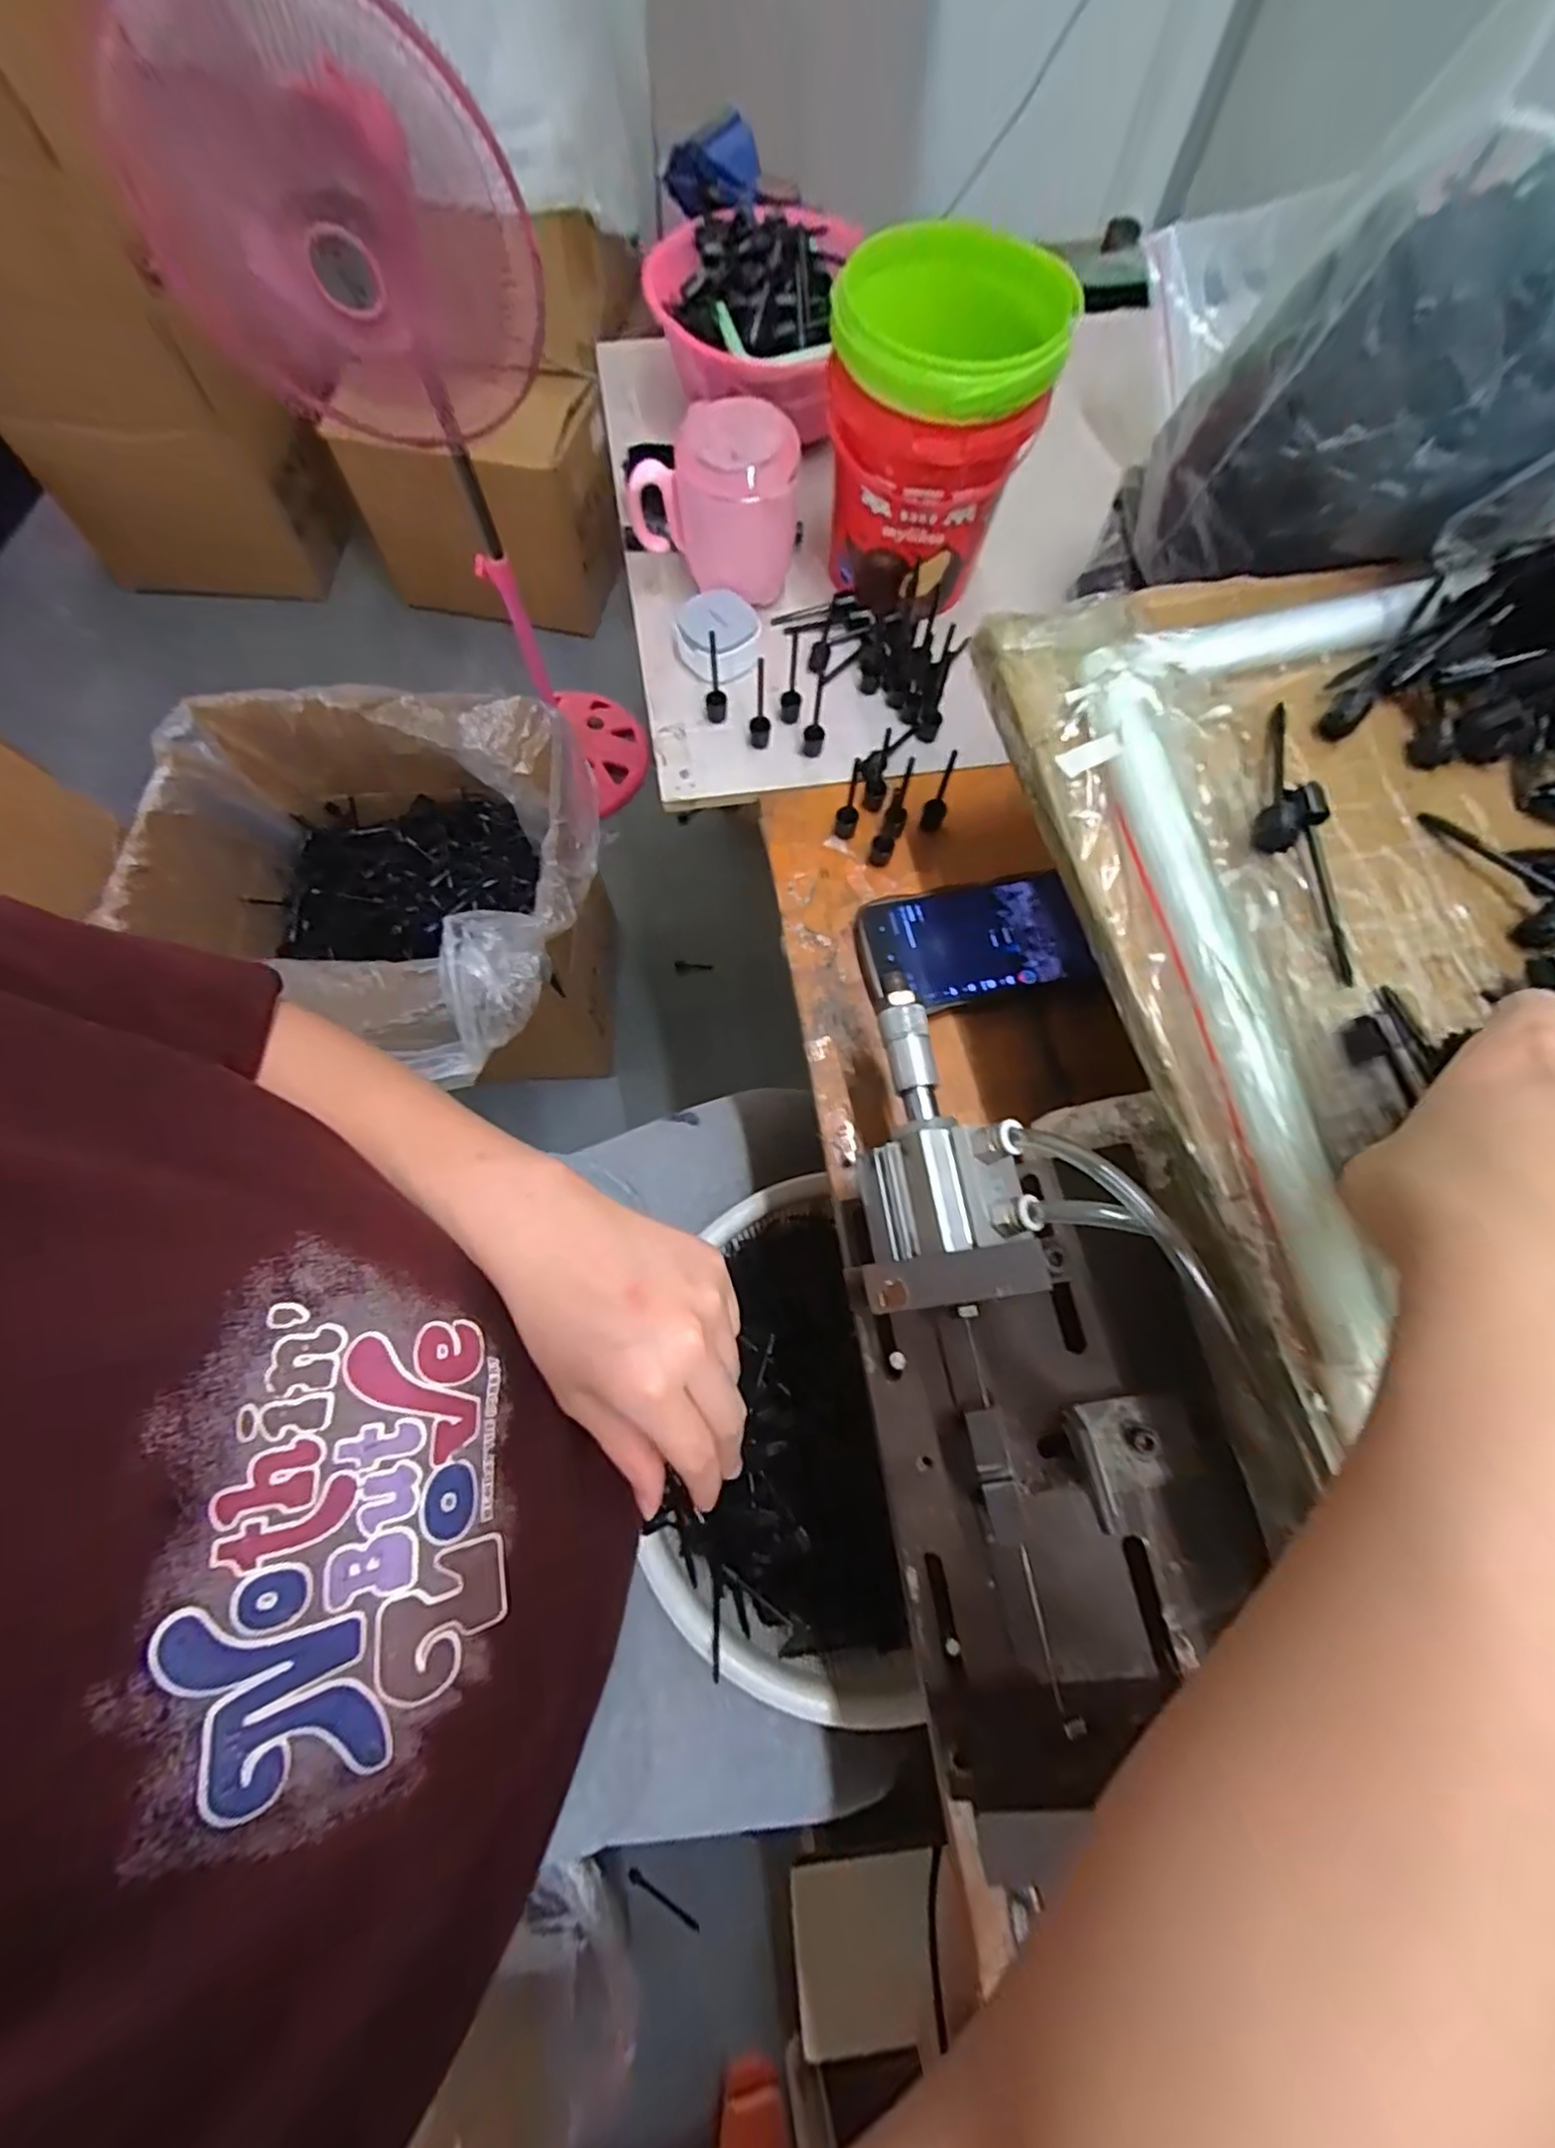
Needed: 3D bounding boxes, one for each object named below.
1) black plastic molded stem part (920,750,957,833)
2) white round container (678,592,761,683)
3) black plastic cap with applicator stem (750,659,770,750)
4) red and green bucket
[{"bbox_3d":[0.103,-0.176,0.429,0.015,0.063,0.011,24,73,5],"label":"black plastic molded stem part"},{"bbox_3d":[-0.043,-0.306,0.479,0.052,0.033,0.053,1,72,-2],"label":"white round container"},{"bbox_3d":[-0.011,-0.241,0.448,0.013,0.059,0.016,-2,72,-3],"label":"black plastic cap with applicator stem"},{"bbox_3d":[0.095,-0.402,0.449,0.128,0.154,0.115,9,72,1],"label":"red and green bucket"}]

